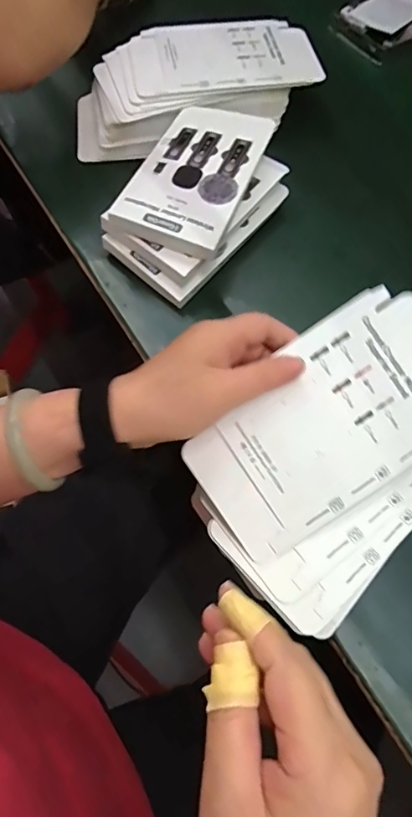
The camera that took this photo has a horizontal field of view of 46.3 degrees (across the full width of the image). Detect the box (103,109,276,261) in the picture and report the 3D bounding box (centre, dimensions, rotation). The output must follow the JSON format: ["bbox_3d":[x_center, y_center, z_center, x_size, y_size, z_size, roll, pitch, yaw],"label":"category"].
[{"bbox_3d":[-0.006,-0.221,0.453,0.101,0.019,0.164,24,69,8],"label":"box"}]

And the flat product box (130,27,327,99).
[{"bbox_3d":[0.020,-0.381,0.520,0.198,0.008,0.115,-9,68,-5],"label":"flat product box"}]

